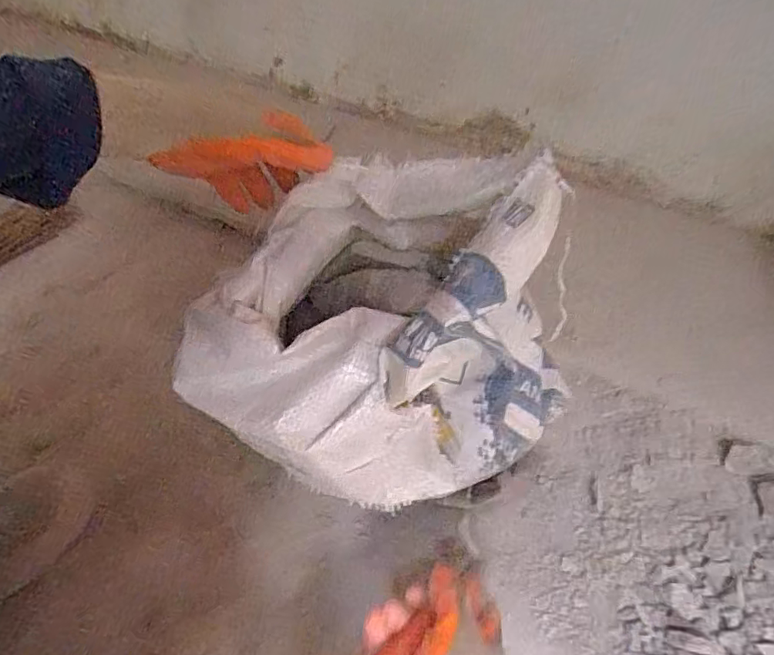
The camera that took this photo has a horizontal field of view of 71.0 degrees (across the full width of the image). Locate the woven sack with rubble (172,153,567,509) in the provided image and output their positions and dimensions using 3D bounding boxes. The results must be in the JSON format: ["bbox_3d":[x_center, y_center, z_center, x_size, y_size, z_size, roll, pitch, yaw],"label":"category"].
[{"bbox_3d":[-0.002,0.008,0.447,0.269,0.220,0.234,-36,59,-26],"label":"woven sack with rubble"}]

